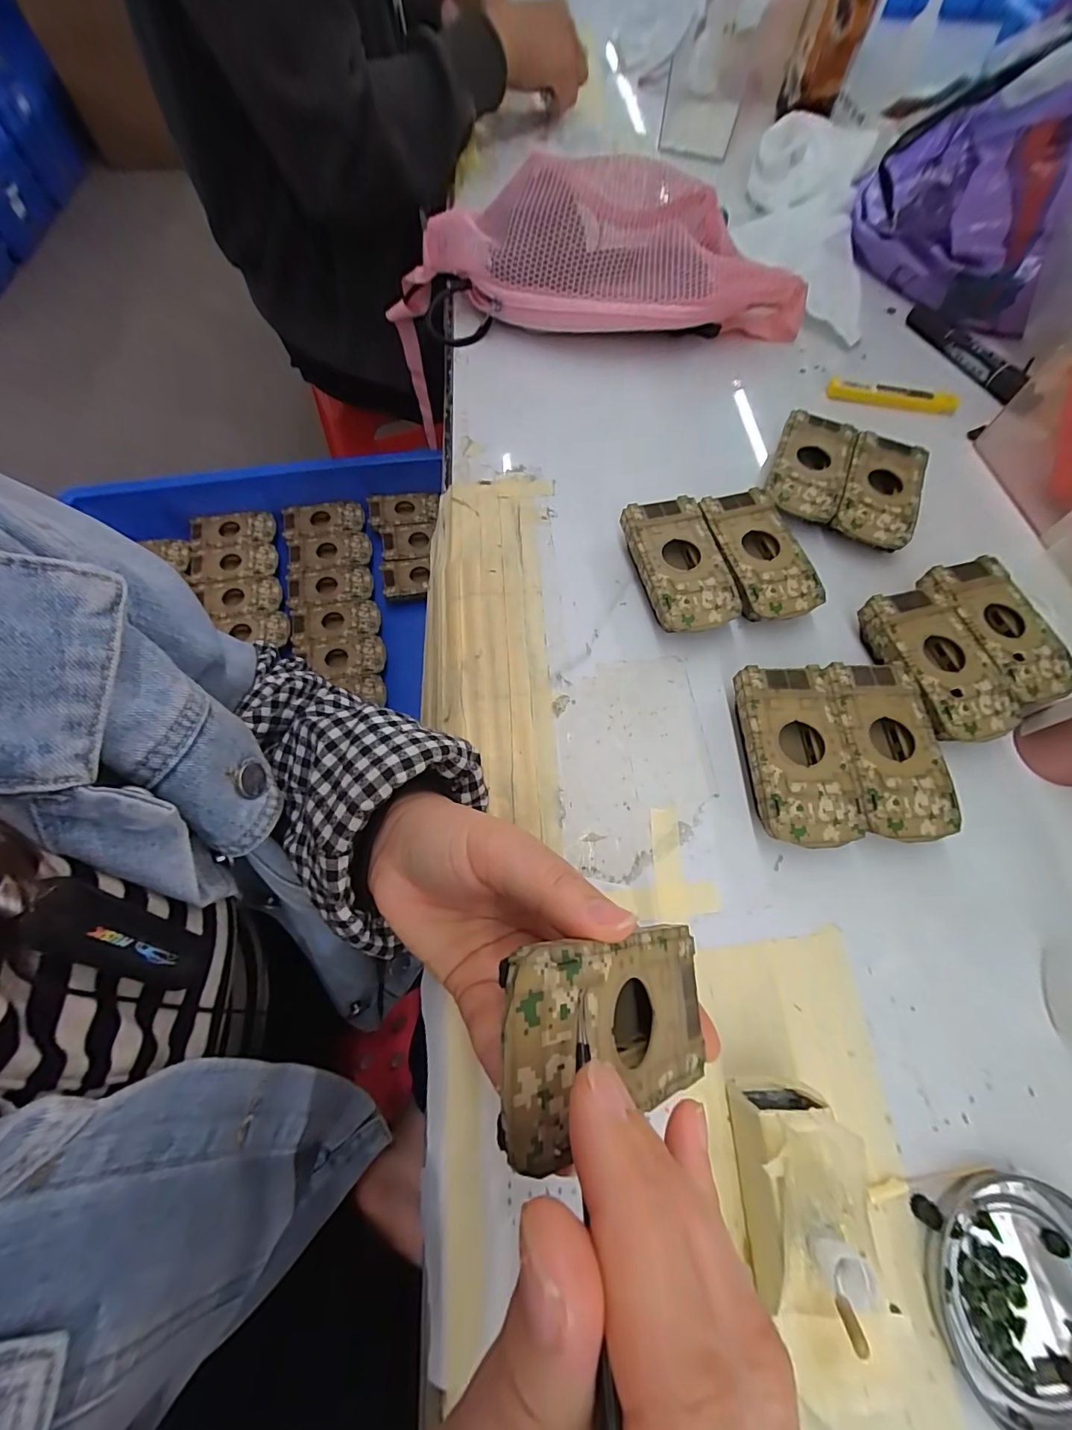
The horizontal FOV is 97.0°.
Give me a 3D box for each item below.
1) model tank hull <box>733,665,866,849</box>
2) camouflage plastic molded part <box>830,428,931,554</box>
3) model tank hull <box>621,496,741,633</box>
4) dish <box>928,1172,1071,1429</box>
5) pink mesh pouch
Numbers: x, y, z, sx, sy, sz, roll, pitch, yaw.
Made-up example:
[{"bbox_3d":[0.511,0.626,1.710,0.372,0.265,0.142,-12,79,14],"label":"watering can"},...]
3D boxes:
[{"bbox_3d":[0.139,0.023,0.261,0.049,0.024,0.095,-1,67,-1],"label":"model tank hull"},{"bbox_3d":[0.243,-0.157,0.338,0.051,0.022,0.090,22,69,8],"label":"camouflage plastic molded part"},{"bbox_3d":[0.092,-0.094,0.309,0.052,0.026,0.095,-14,68,-7],"label":"model tank hull"},{"bbox_3d":[0.196,0.230,0.184,0.076,0.009,0.076,0,67,-1],"label":"dish"},{"bbox_3d":[0.058,-0.384,0.395,0.334,0.089,0.116,-1,67,-1],"label":"pink mesh pouch"}]

